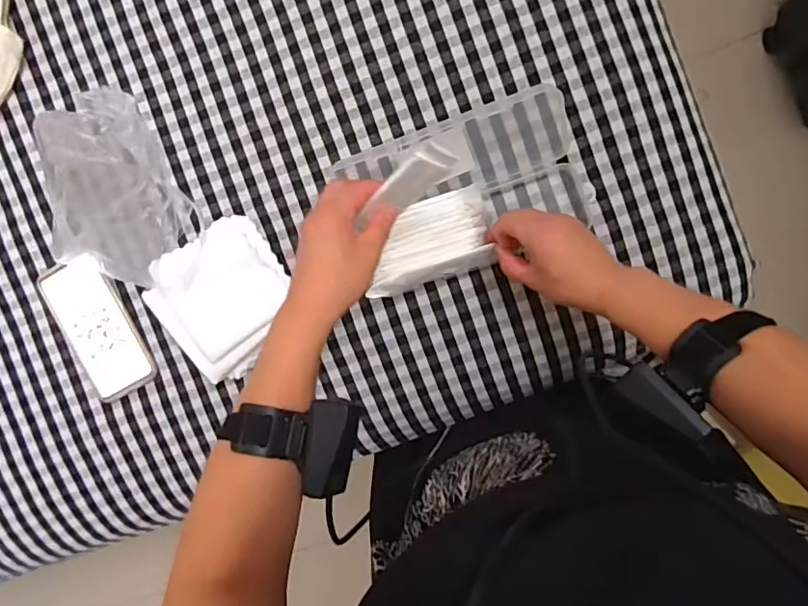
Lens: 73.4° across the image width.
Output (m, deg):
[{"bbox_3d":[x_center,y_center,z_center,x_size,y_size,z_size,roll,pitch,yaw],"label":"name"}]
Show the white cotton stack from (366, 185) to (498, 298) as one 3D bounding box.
[{"bbox_3d":[0.023,-0.062,0.549,0.128,0.036,0.081,-17,92,9],"label":"white cotton stack"}]

